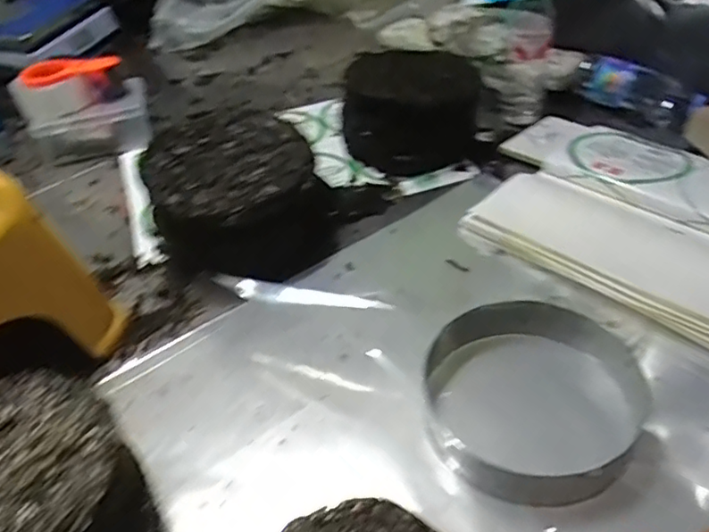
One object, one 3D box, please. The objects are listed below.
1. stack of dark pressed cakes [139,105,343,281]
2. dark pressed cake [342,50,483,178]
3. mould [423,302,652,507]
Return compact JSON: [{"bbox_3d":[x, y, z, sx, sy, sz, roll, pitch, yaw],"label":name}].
[{"bbox_3d":[-0.140,-0.095,0.747,0.223,0.130,0.259,-9,42,-1],"label":"stack of dark pressed cakes"},{"bbox_3d":[0.096,-0.244,0.895,0.195,0.119,0.216,15,46,23],"label":"dark pressed cake"},{"bbox_3d":[0.155,0.115,0.525,0.185,0.053,0.191,-4,42,4],"label":"mould"}]

